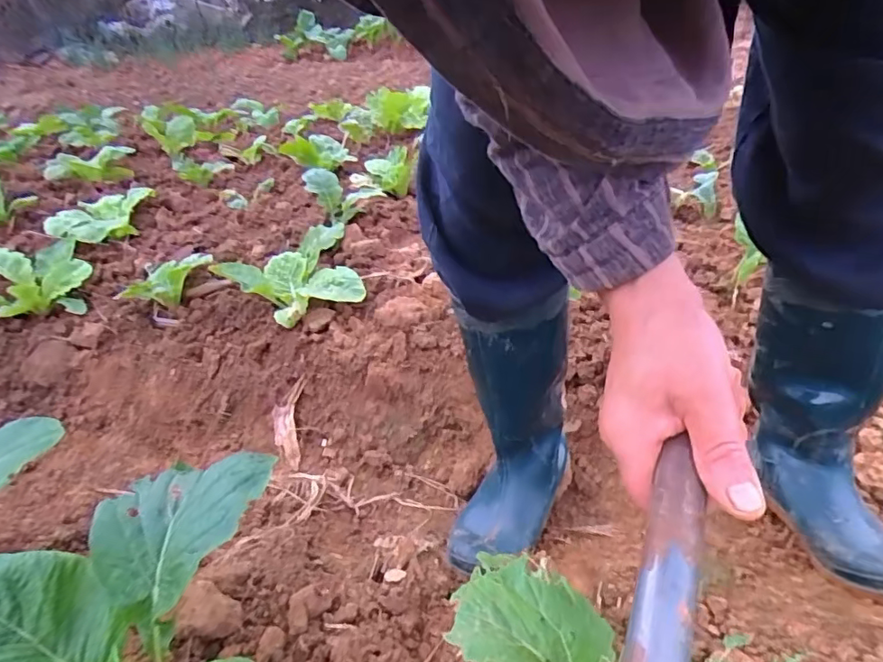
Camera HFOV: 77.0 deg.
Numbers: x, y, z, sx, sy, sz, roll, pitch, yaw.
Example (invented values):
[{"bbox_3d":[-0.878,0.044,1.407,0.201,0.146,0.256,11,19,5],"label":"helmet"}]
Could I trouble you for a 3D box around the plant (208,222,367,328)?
[{"bbox_3d":[-0.235,-0.098,0.870,0.214,0.071,0.197,-15,34,-14],"label":"plant"}]

